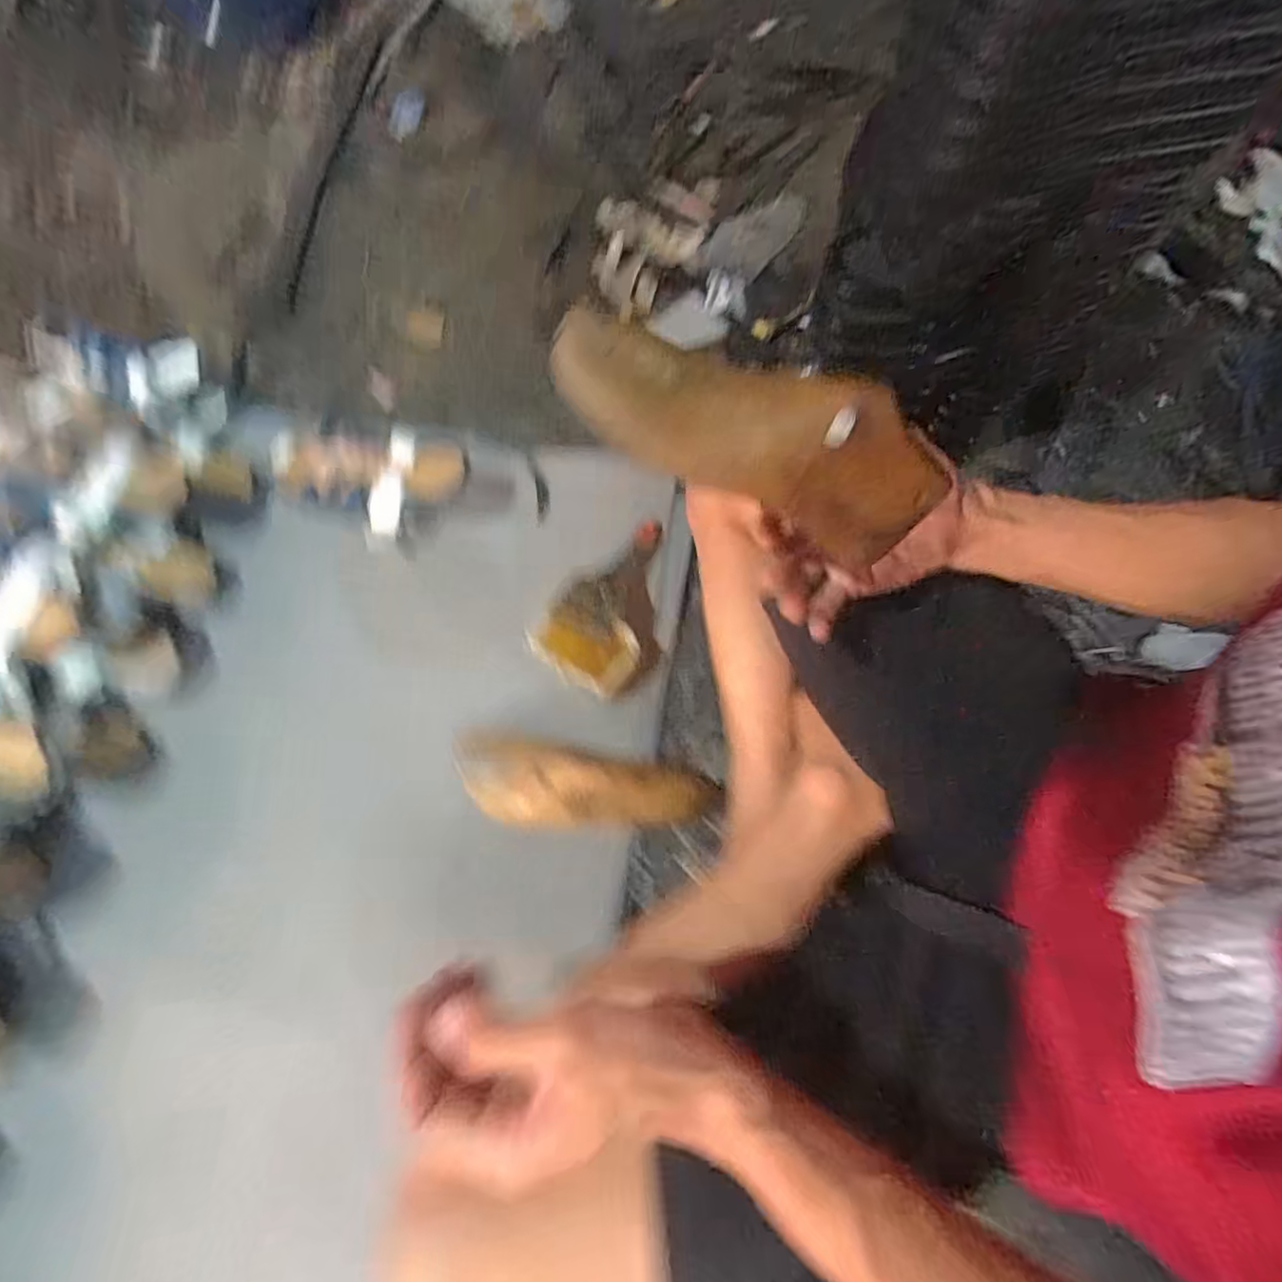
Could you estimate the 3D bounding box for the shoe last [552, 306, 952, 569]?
[{"bbox_3d":[0.064,-0.097,0.321,0.219,0.070,0.054,14,67,-25],"label":"shoe last"}]

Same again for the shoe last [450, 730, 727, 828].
[{"bbox_3d":[-0.052,0.136,0.610,0.231,0.048,0.077,8,69,1],"label":"shoe last"}]

